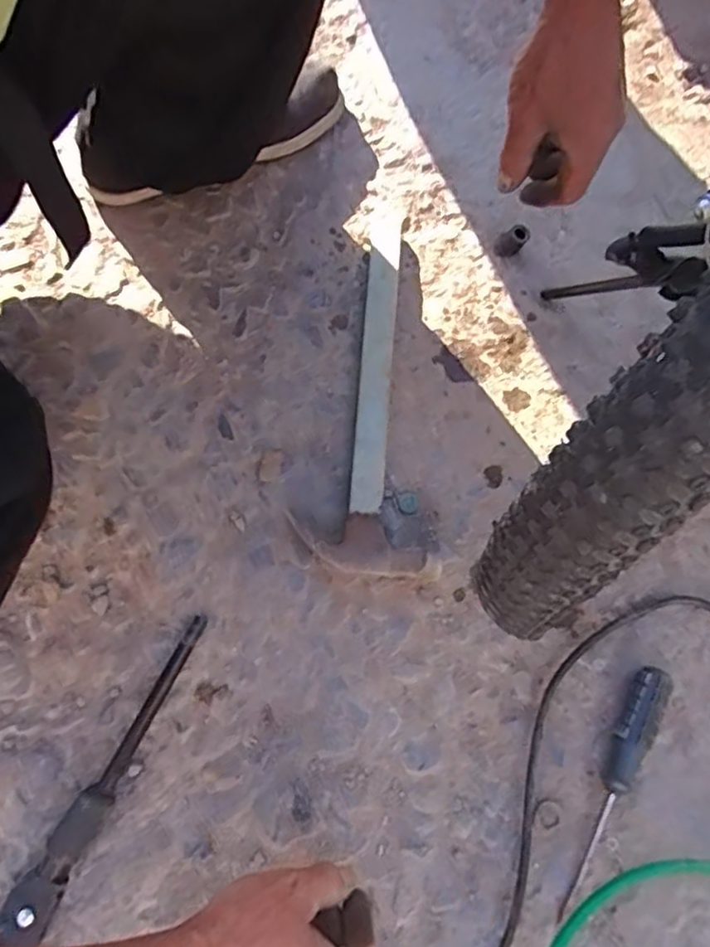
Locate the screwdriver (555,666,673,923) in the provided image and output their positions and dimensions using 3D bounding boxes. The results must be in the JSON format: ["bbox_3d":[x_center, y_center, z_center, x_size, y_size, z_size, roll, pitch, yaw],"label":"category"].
[{"bbox_3d":[0.185,0.230,0.481,0.026,0.026,0.182,29,76,8],"label":"screwdriver"}]

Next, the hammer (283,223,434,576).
[{"bbox_3d":[0.008,-0.073,0.558,0.100,0.032,0.315,0,74,1],"label":"hammer"}]

